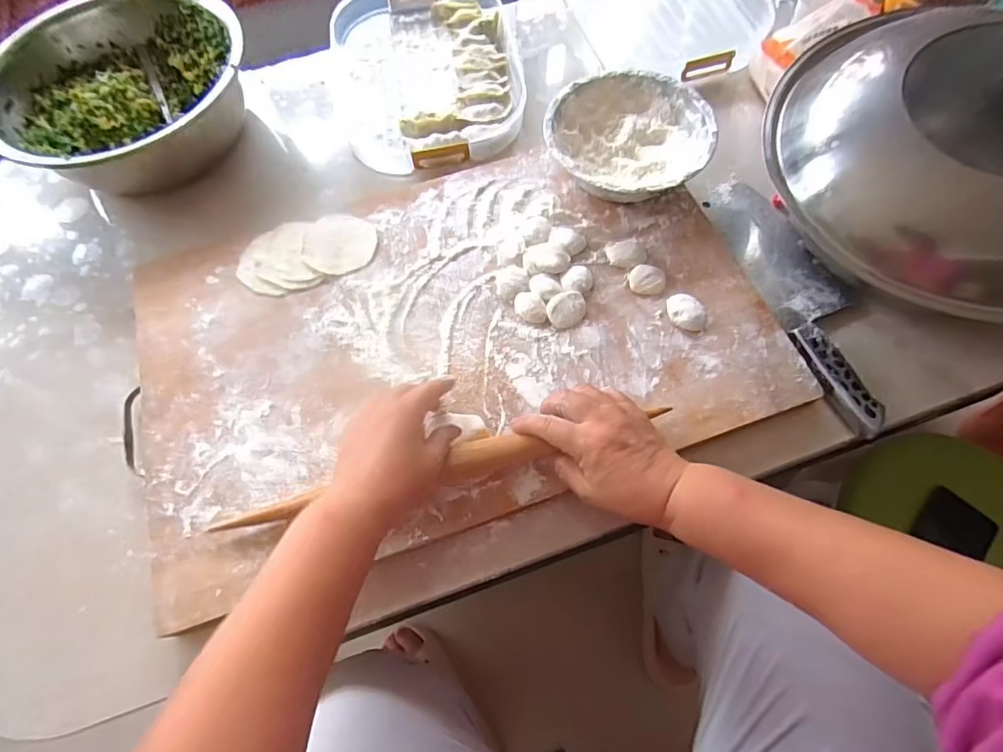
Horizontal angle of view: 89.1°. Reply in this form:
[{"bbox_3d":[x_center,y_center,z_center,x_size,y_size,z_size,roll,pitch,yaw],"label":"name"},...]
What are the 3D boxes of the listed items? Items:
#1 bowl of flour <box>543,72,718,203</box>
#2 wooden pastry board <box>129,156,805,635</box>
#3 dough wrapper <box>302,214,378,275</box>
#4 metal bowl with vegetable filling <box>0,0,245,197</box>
[{"bbox_3d":[0.127,-0.236,0.525,0.163,0.051,0.154,1,66,3],"label":"bowl of flour"},{"bbox_3d":[-0.049,-0.042,0.480,0.558,0.029,0.356,-20,67,-6],"label":"wooden pastry board"},{"bbox_3d":[-0.165,-0.136,0.520,0.072,0.004,0.070,-4,70,-4],"label":"dough wrapper"},{"bbox_3d":[-0.422,-0.319,0.586,0.275,0.094,0.246,-33,69,-12],"label":"metal bowl with vegetable filling"}]

